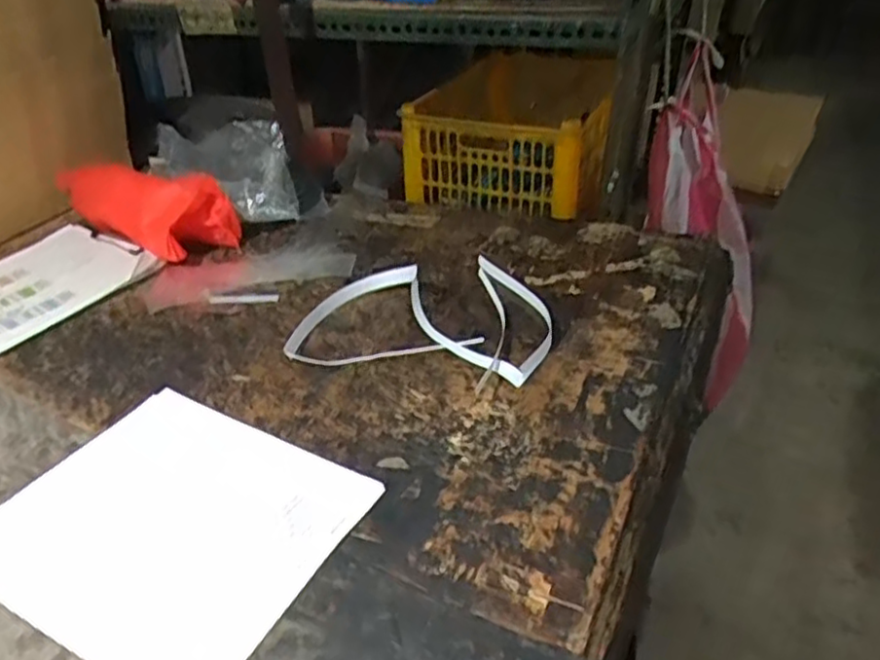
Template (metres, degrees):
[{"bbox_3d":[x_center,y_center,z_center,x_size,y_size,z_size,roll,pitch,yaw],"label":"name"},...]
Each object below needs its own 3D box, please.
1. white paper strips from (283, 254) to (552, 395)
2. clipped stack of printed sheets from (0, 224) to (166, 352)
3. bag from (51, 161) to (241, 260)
[{"bbox_3d":[-0.006,-0.033,0.785,0.266,0.053,0.220,7,36,15],"label":"white paper strips"},{"bbox_3d":[-0.568,-0.050,0.899,0.250,0.025,0.324,20,41,30],"label":"clipped stack of printed sheets"},{"bbox_3d":[-0.433,-0.184,1.008,0.308,0.102,0.106,21,41,31],"label":"bag"}]

